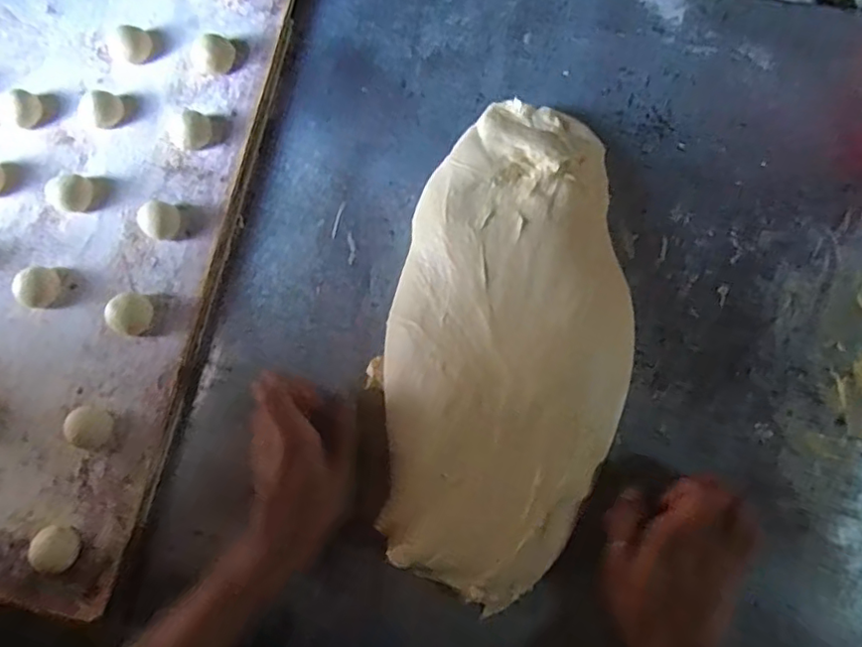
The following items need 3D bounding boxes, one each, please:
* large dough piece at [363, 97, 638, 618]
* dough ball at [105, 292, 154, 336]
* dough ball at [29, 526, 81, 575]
[{"bbox_3d":[0.058,0.008,0.448,0.185,0.052,0.381,12,79,7],"label":"large dough piece"},{"bbox_3d":[-0.241,-0.007,0.473,0.032,0.018,0.033,0,75,1],"label":"dough ball"},{"bbox_3d":[-0.279,0.168,0.439,0.032,0.011,0.032,-1,78,5],"label":"dough ball"}]

